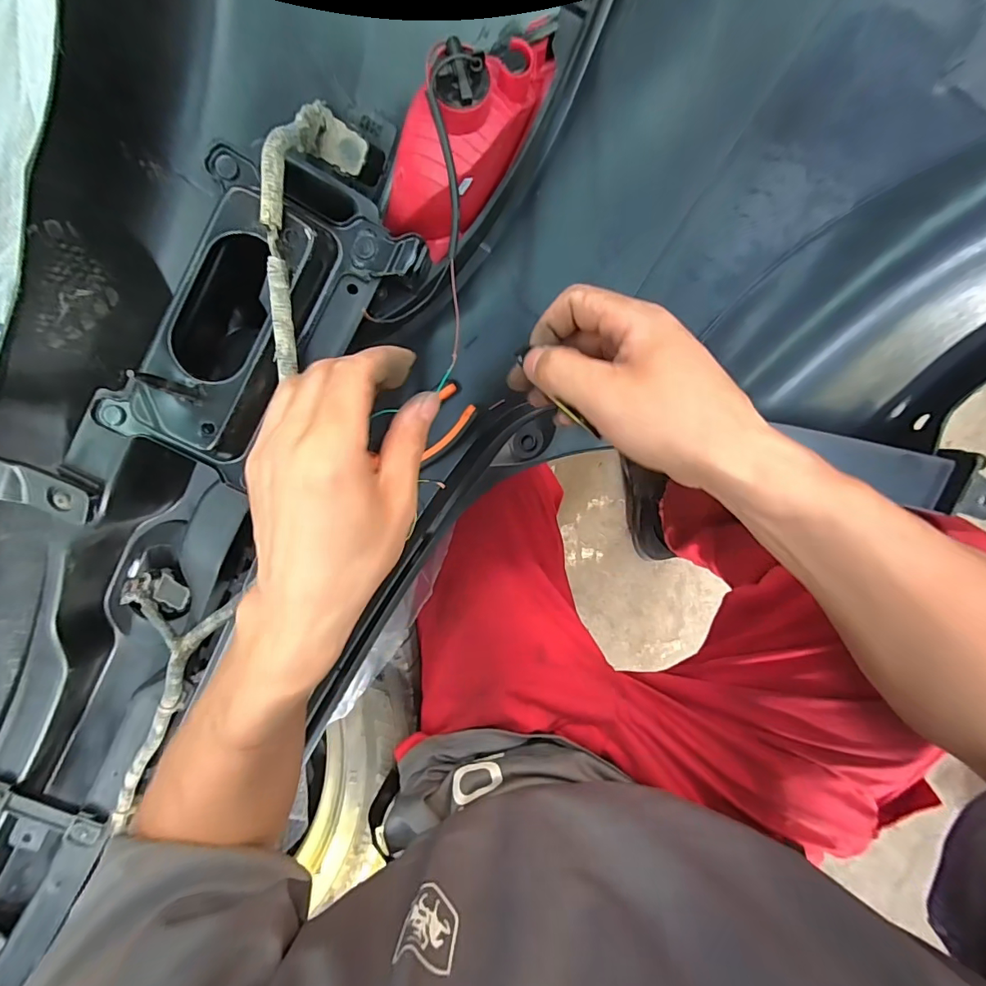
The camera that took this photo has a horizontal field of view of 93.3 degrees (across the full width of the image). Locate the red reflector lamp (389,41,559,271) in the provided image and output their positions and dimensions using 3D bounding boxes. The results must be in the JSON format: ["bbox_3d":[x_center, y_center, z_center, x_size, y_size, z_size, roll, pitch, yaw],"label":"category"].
[{"bbox_3d":[-0.021,-0.240,0.309,0.067,0.078,0.135,29,95,-5],"label":"red reflector lamp"}]

